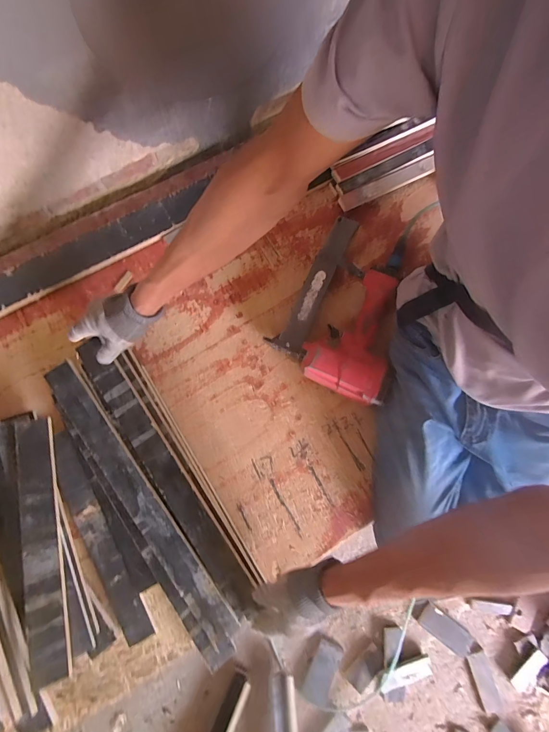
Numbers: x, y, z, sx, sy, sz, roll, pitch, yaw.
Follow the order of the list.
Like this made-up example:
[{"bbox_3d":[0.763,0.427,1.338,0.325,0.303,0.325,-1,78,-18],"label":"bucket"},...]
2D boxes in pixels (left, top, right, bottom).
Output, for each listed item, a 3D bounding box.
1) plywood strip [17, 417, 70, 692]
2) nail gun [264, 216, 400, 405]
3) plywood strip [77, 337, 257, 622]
[{"bbox_3d":[-0.355,0.269,0.492,0.047,0.015,0.370,-7,75,-29],"label":"plywood strip"},{"bbox_3d":[0.149,-0.110,0.610,0.219,0.074,0.314,29,80,4],"label":"nail gun"},{"bbox_3d":[-0.183,0.172,0.532,0.058,0.017,0.497,-35,84,-2],"label":"plywood strip"}]

